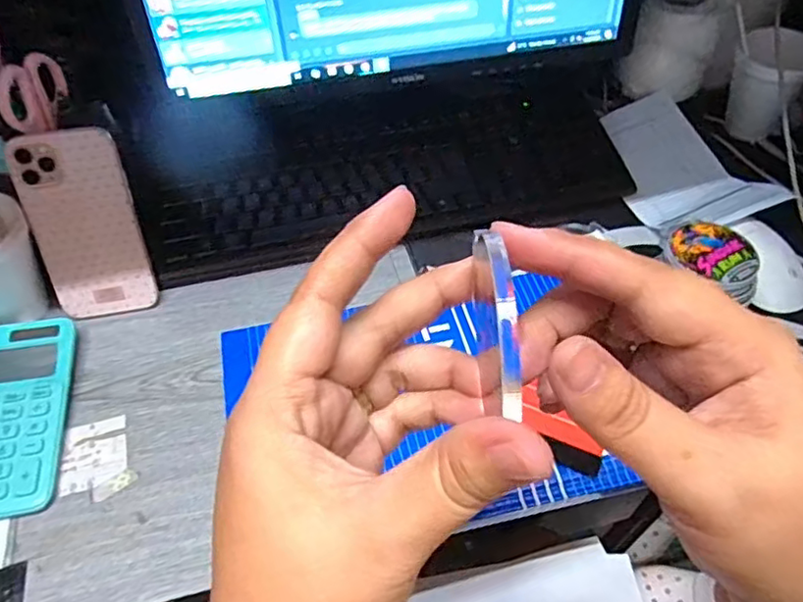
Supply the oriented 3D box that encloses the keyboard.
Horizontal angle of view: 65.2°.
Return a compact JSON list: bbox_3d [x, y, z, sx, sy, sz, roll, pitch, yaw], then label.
[{"bbox_3d":[0.003,-0.106,0.581,0.448,0.048,0.107,-12,51,-11],"label":"keyboard"}]

